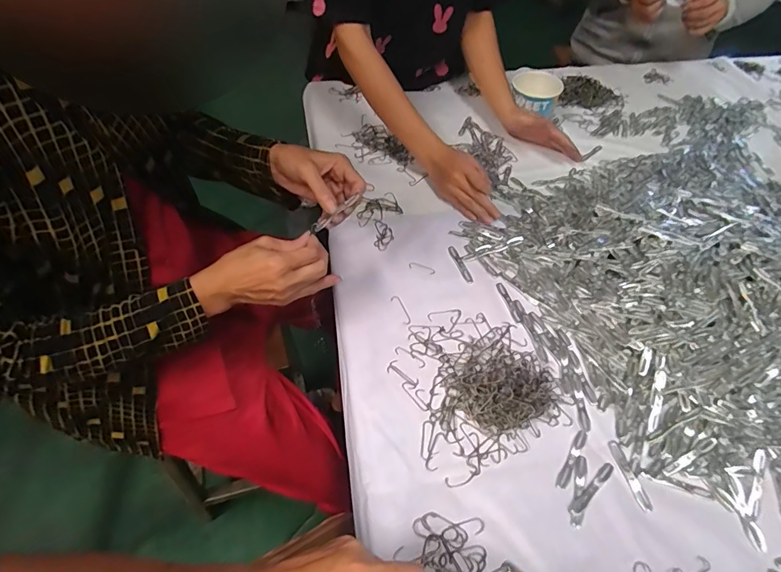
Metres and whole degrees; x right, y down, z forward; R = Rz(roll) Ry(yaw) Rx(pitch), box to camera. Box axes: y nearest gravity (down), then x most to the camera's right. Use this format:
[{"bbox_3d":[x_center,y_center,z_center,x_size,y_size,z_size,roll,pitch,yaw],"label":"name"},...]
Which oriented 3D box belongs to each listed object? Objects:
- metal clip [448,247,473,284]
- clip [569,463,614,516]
[{"bbox_3d":[0.098,-0.031,0.631,0.012,0.004,0.068,-14,52,-13],"label":"metal clip"},{"bbox_3d":[0.202,0.202,0.449,0.070,0.004,0.011,-32,58,-26],"label":"clip"}]

